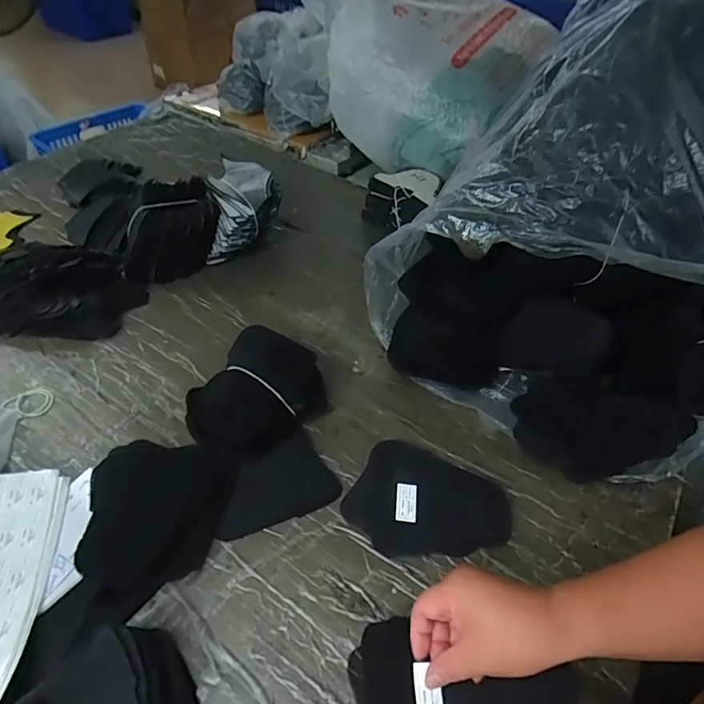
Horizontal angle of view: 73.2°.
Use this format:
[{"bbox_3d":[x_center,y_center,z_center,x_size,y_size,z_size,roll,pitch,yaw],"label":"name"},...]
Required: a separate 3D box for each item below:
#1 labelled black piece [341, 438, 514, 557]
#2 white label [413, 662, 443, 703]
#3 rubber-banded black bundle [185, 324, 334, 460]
[{"bbox_3d":[0.085,0.167,0.514,0.167,0.020,0.121,19,49,12],"label":"labelled black piece"},{"bbox_3d":[0.060,0.265,0.368,0.021,0.004,0.039,-1,59,-1],"label":"white label"},{"bbox_3d":[-0.110,0.059,0.557,0.118,0.077,0.157,25,51,17],"label":"rubber-banded black bundle"}]

